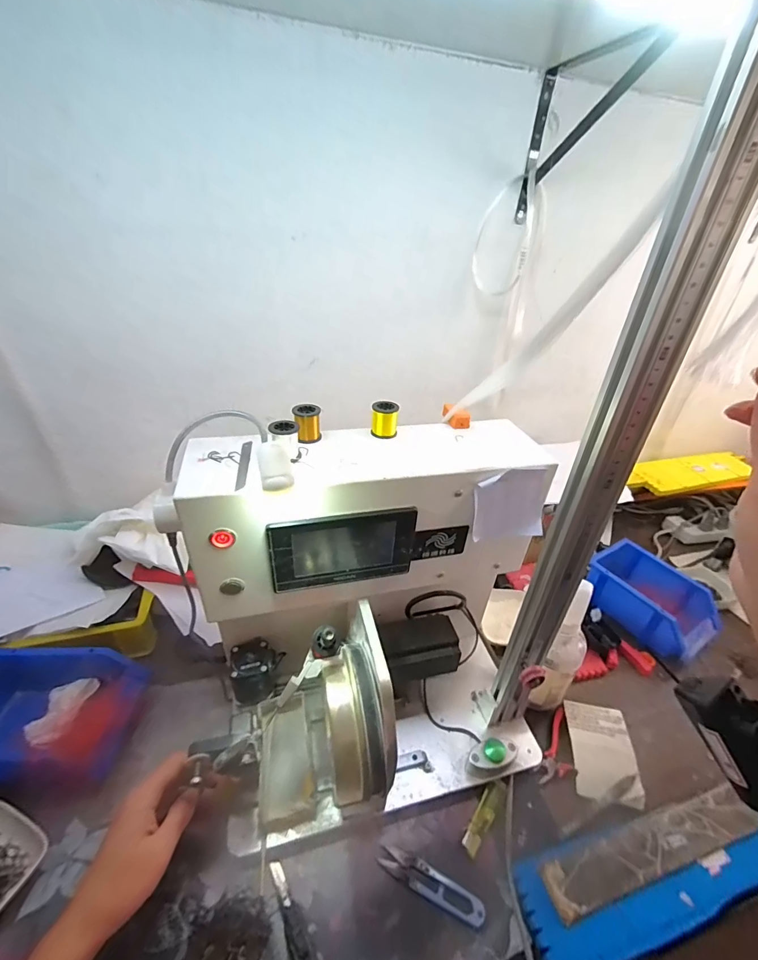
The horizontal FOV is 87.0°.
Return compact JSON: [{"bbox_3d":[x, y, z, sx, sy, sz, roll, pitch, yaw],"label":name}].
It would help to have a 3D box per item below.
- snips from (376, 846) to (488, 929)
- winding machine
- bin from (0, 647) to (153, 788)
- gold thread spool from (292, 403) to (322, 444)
[{"bbox_3d":[0.049,0.384,0.381,0.100,0.010,0.023,18,36,21],"label":"snips"},{"bbox_3d":[0.009,0.136,0.412,0.333,0.353,0.236,-10,36,-20],"label":"winding machine"},{"bbox_3d":[-0.375,0.266,0.445,0.178,0.078,0.132,0,33,-6],"label":"bin"},{"bbox_3d":[-0.070,-0.055,0.394,0.025,0.032,0.022,-7,35,-16],"label":"gold thread spool"}]

